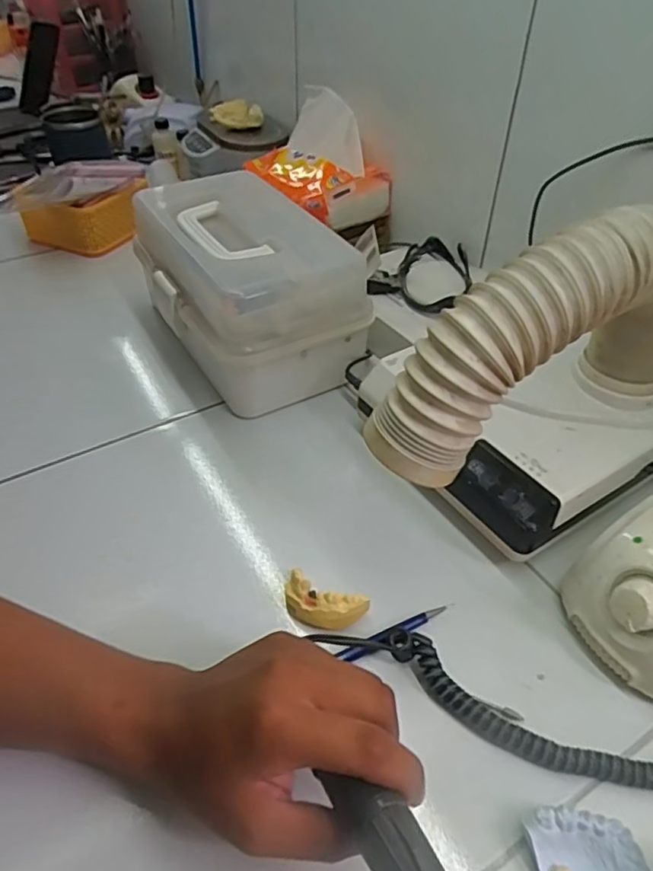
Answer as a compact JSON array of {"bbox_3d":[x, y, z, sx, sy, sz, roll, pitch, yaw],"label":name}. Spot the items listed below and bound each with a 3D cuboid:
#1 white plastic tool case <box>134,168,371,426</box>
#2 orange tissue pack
[{"bbox_3d":[-0.086,-0.151,0.589,0.151,0.126,0.257,-22,48,-23],"label":"white plastic tool case"},{"bbox_3d":[-0.012,-0.341,0.722,0.116,0.106,0.168,-24,49,-25],"label":"orange tissue pack"}]

